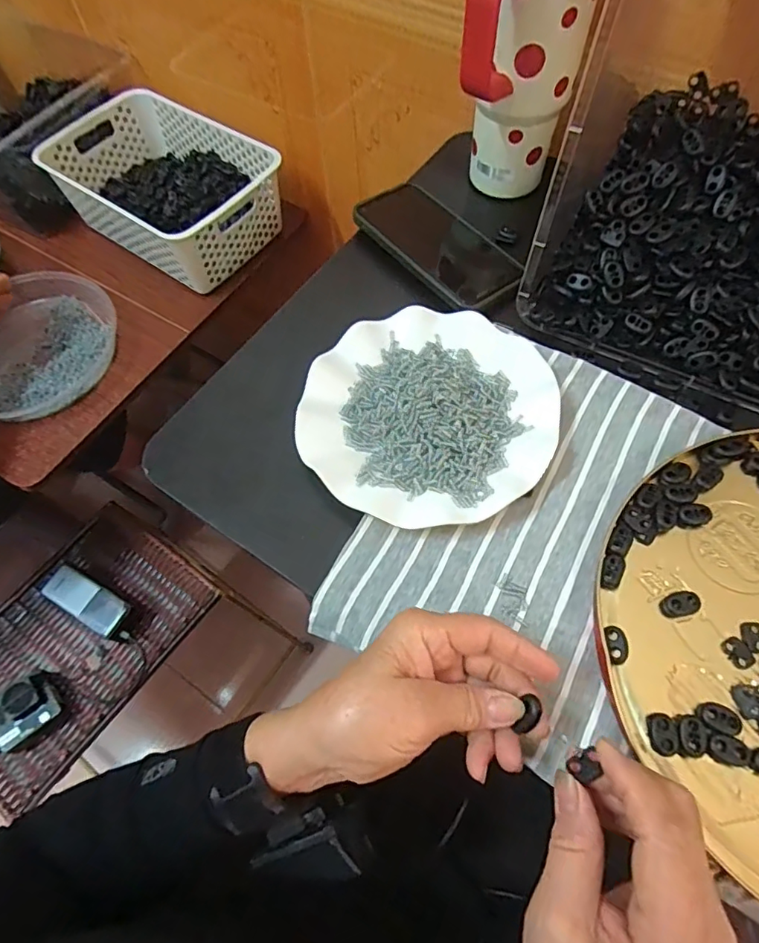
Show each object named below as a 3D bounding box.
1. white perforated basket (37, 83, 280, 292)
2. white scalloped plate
[{"bbox_3d":[-0.312,-0.415,0.779,0.327,0.098,0.208,32,70,17],"label":"white perforated basket"},{"bbox_3d":[0.036,-0.044,0.396,0.177,0.024,0.177,-1,64,2],"label":"white scalloped plate"}]

